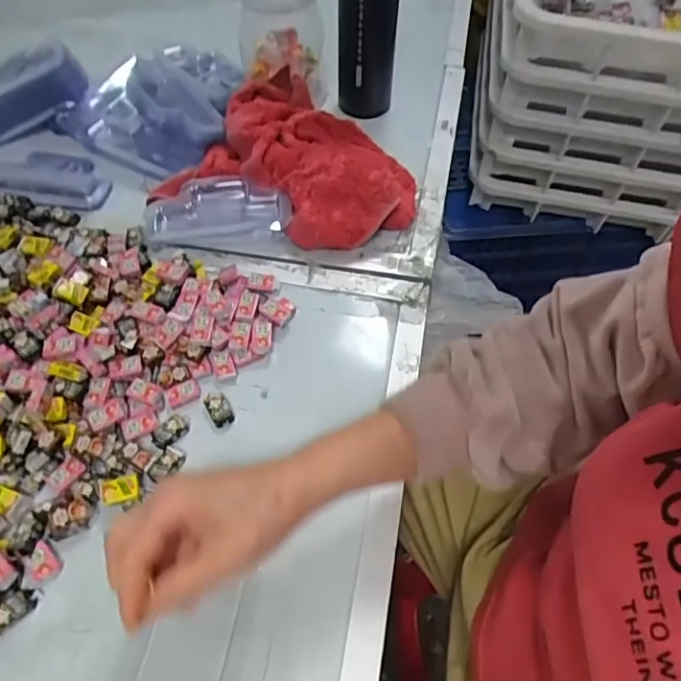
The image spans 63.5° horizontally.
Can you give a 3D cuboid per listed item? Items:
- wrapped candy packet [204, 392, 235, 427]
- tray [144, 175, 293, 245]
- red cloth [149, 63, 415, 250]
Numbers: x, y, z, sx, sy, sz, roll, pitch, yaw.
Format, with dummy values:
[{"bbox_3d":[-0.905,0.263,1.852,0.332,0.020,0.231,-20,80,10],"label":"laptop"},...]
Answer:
[{"bbox_3d":[-0.100,0.055,0.449,0.017,0.007,0.032,-22,61,-16],"label":"wrapped candy packet"},{"bbox_3d":[-0.120,-0.131,0.544,0.141,0.031,0.068,2,57,-2],"label":"tray"},{"bbox_3d":[-0.032,-0.178,0.564,0.223,0.058,0.196,27,60,14],"label":"red cloth"}]

